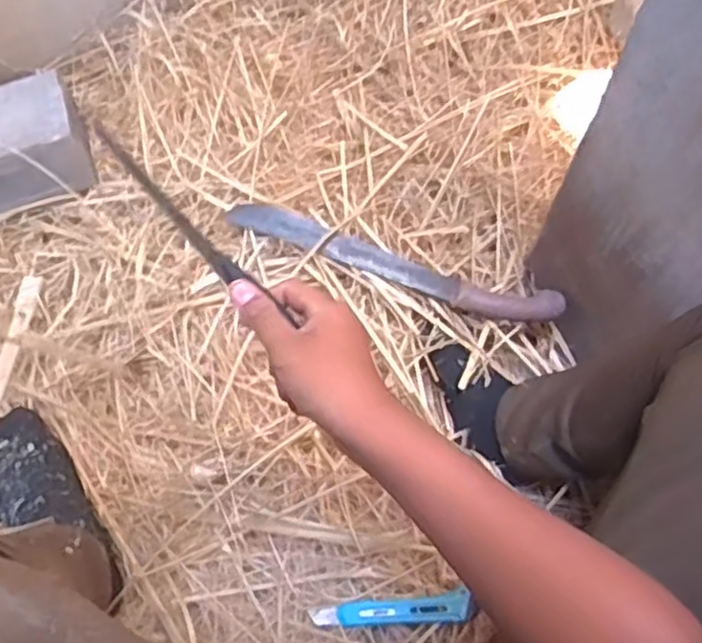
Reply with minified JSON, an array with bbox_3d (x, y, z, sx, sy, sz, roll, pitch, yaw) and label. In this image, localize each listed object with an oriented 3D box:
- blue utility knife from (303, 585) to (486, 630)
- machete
[{"bbox_3d":[0.041,0.289,0.713,0.163,0.008,0.028,-9,63,11],"label":"blue utility knife"},{"bbox_3d":[0.051,-0.070,0.867,0.410,0.030,0.051,17,64,7],"label":"machete"}]

